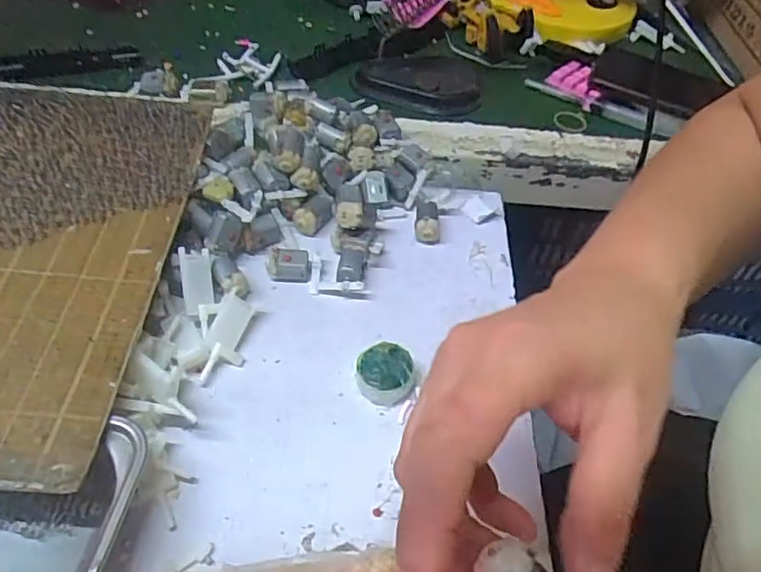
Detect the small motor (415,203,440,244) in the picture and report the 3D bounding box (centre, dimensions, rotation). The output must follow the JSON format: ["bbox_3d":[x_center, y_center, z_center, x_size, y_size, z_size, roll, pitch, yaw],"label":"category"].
[{"bbox_3d":[0.034,-0.046,0.431,0.019,0.019,0.028,8,50,1],"label":"small motor"}]

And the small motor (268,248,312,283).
[{"bbox_3d":[-0.059,-0.014,0.393,0.027,0.016,0.017,7,50,-1],"label":"small motor"}]

